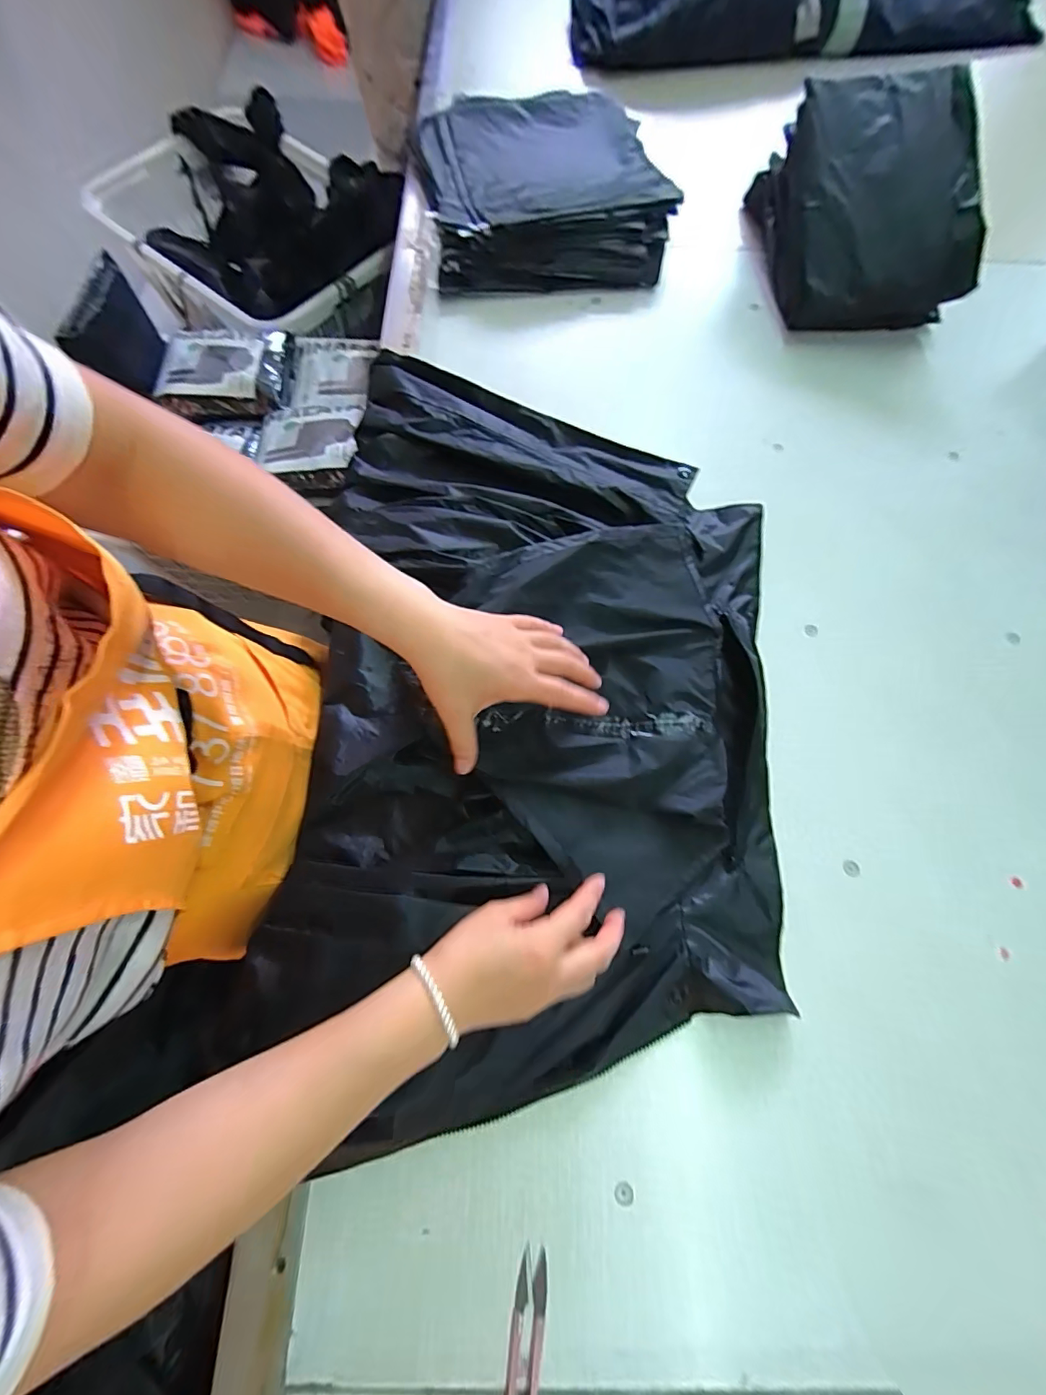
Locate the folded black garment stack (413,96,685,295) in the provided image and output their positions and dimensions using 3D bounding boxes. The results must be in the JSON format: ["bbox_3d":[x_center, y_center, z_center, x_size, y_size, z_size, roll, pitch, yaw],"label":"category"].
[{"bbox_3d":[0.026,-0.748,0.691,0.330,0.050,0.366,-8,73,-4],"label":"folded black garment stack"}]

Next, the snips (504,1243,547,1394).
[{"bbox_3d":[0.002,0.457,0.341,0.023,0.007,0.101,8,72,1],"label":"snips"}]

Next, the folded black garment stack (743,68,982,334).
[{"bbox_3d":[0.453,-0.659,0.644,0.221,0.138,0.305,0,72,-2],"label":"folded black garment stack"}]

